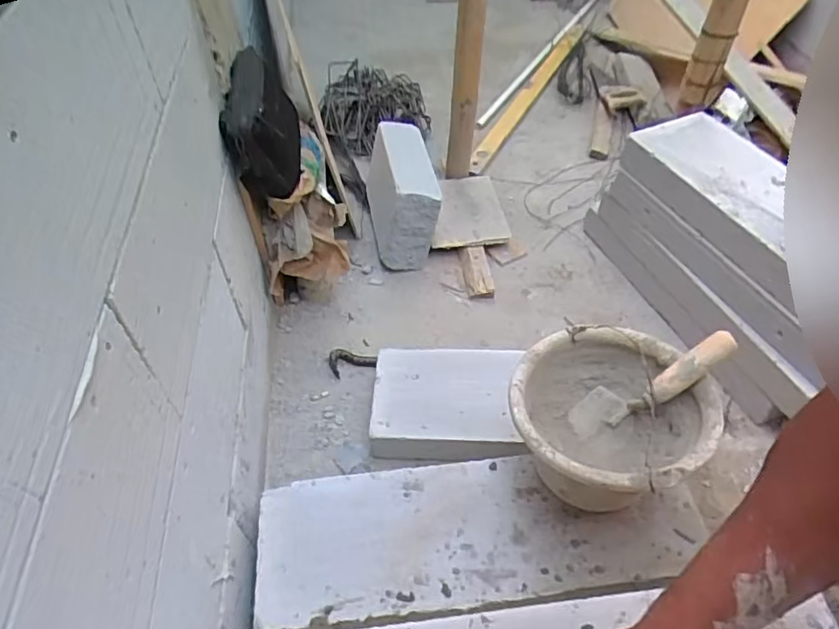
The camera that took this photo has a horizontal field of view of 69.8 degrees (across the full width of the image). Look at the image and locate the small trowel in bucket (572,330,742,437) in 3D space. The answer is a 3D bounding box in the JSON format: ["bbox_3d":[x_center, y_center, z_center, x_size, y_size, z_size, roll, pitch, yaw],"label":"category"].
[{"bbox_3d":[0.315,0.096,0.817,0.236,0.044,0.060,-33,46,22],"label":"small trowel in bucket"}]

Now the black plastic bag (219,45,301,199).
[{"bbox_3d":[-0.291,-0.371,1.135,0.111,0.143,0.324,-7,50,-4],"label":"black plastic bag"}]

